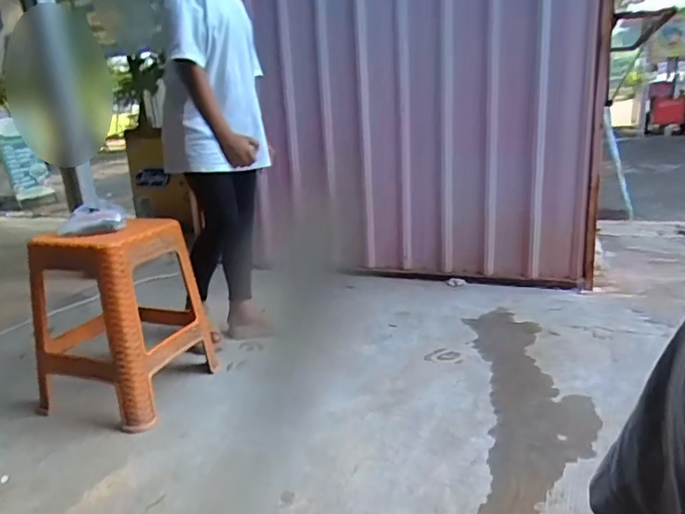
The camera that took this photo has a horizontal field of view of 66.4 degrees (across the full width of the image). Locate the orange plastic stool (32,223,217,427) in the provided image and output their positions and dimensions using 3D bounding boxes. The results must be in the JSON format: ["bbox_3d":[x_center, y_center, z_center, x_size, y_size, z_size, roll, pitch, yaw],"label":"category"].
[{"bbox_3d":[-0.580,0.135,1.390,0.352,0.464,0.370,2,19,17],"label":"orange plastic stool"}]

